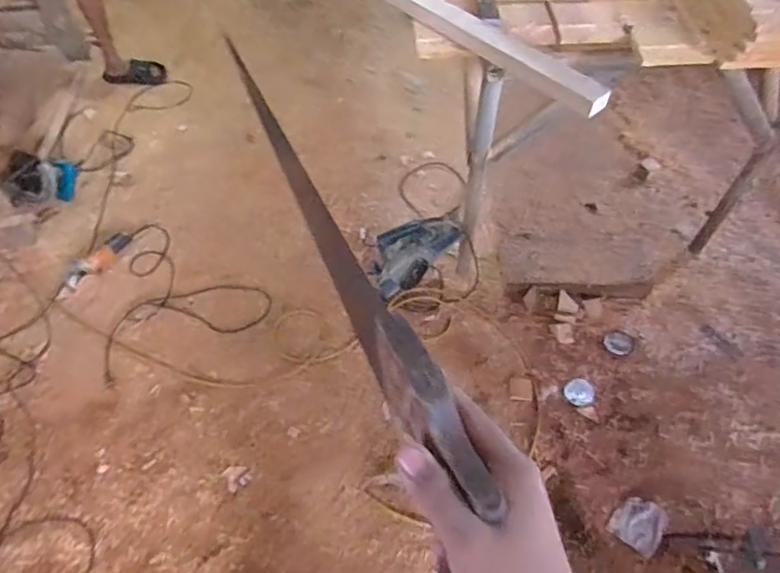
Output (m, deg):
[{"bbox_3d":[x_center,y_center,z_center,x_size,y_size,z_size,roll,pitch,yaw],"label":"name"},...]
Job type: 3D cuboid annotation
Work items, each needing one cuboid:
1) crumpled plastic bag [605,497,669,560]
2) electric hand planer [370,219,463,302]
[{"bbox_3d":[0.616,0.588,1.366,0.117,0.032,0.131,34,61,21],"label":"crumpled plastic bag"},{"bbox_3d":[0.080,-0.101,1.728,0.261,0.190,0.164,-20,57,-13],"label":"electric hand planer"}]

